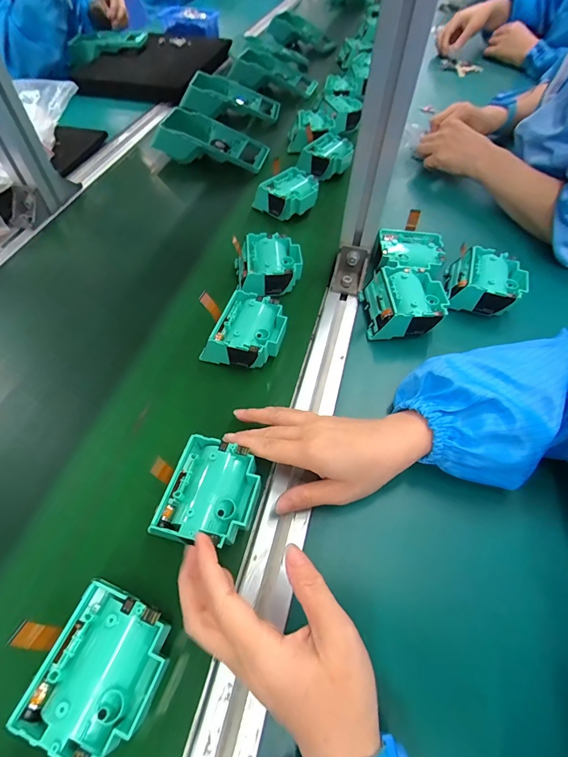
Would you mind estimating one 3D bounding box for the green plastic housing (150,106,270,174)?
[{"bbox_3d":[-0.120,-0.405,0.612,0.177,0.045,0.097,15,57,9],"label":"green plastic housing"}]

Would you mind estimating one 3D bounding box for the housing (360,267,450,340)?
[{"bbox_3d":[0.131,-0.082,0.399,0.080,0.040,0.074,-1,56,-2],"label":"housing"}]

